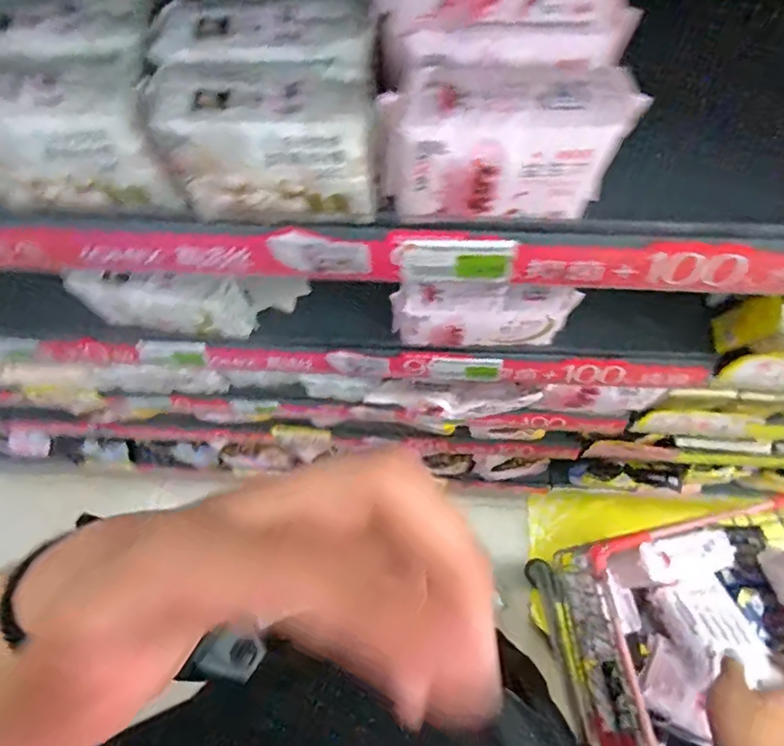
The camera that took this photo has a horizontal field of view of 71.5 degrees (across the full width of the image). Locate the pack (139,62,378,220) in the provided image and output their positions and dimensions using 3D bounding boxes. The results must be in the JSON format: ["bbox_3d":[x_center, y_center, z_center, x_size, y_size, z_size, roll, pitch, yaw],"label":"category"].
[{"bbox_3d":[-0.077,-0.144,0.349,0.135,0.081,0.053,3,72,3],"label":"pack"}]

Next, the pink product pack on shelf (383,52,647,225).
[{"bbox_3d":[0.067,-0.147,0.343,0.146,0.083,0.068,0,72,2],"label":"pink product pack on shelf"}]

